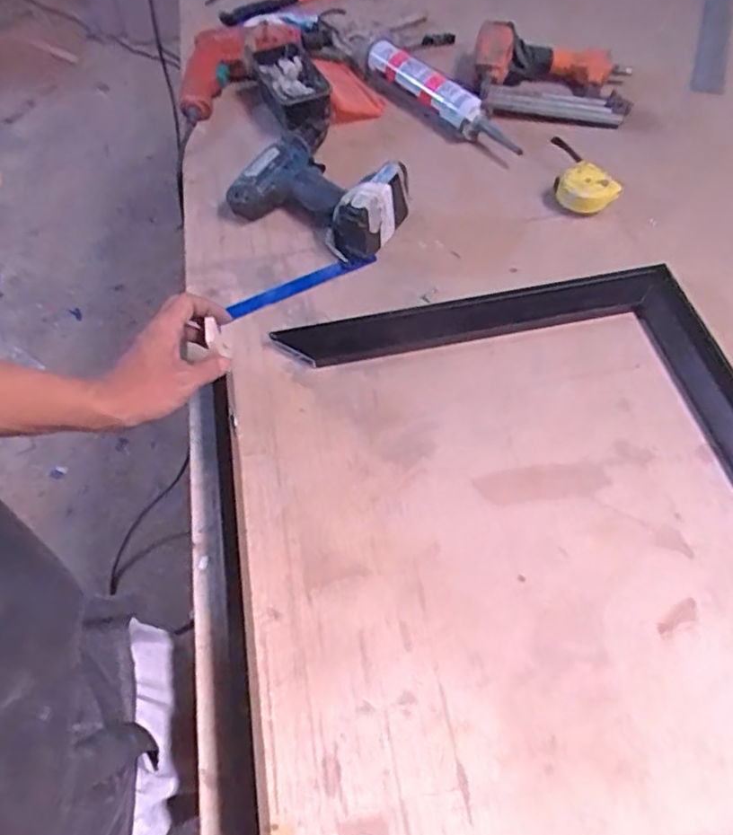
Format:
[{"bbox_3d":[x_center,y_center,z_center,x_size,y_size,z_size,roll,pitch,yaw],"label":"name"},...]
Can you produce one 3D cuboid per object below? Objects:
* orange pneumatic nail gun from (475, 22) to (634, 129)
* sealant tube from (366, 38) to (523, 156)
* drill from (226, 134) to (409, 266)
[{"bbox_3d":[0.266,-0.491,0.926,0.232,0.069,0.176,12,59,10],"label":"orange pneumatic nail gun"},{"bbox_3d":[0.103,-0.462,0.912,0.055,0.057,0.301,-39,64,-20],"label":"sealant tube"},{"bbox_3d":[-0.059,-0.282,0.803,0.214,0.085,0.145,34,65,22],"label":"drill"}]

